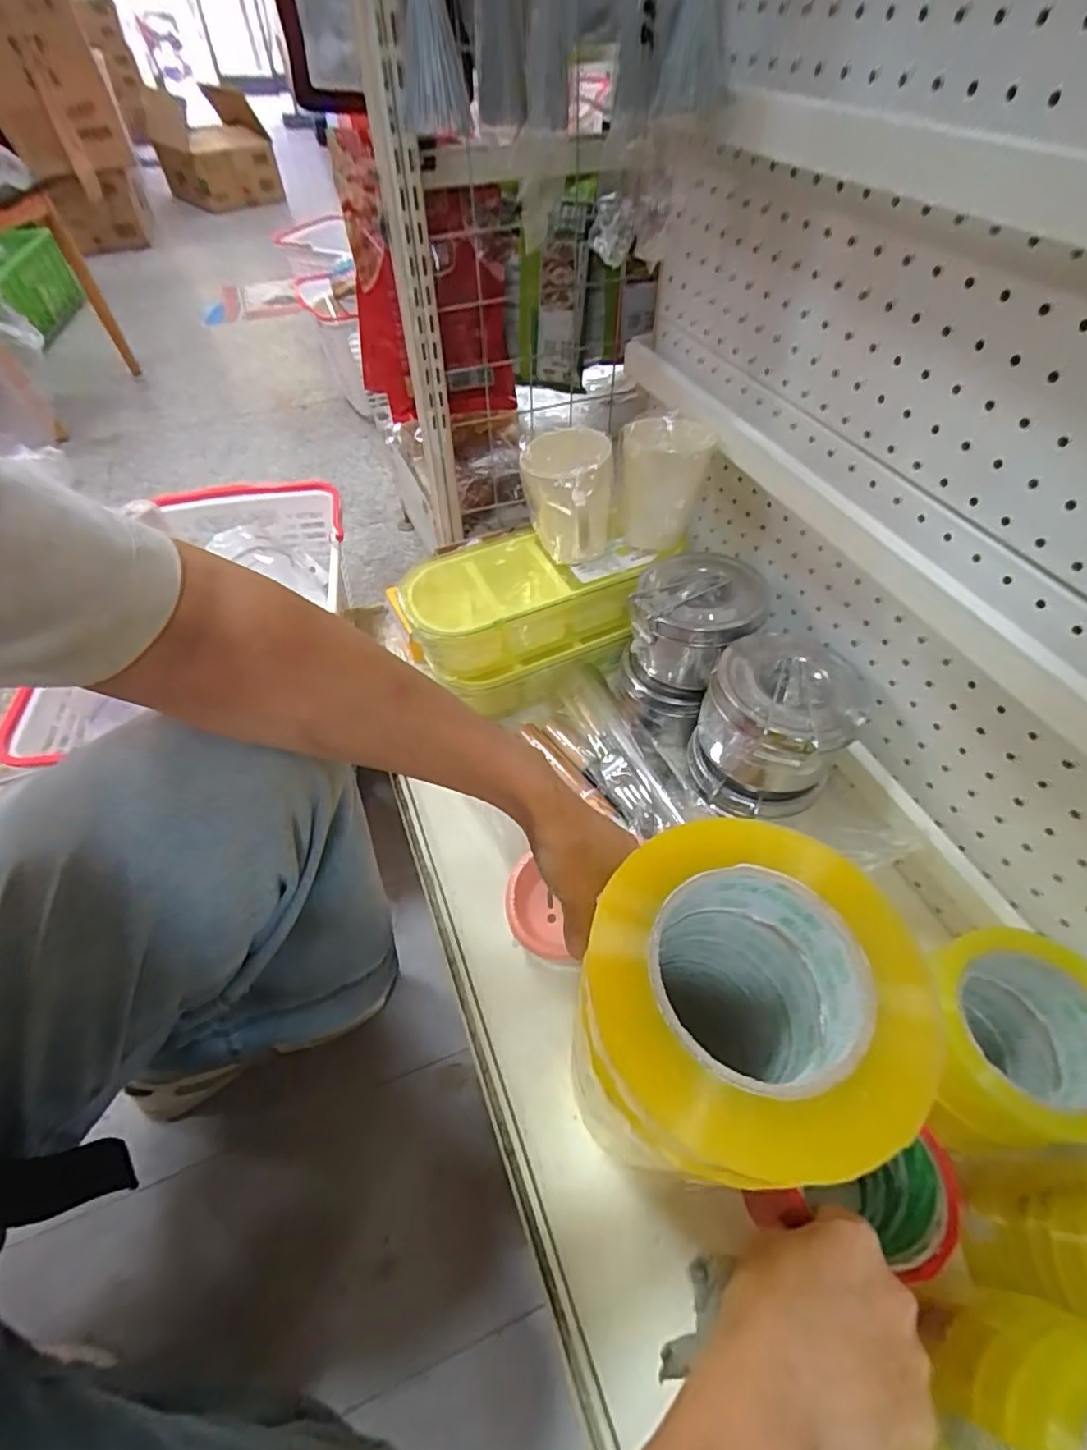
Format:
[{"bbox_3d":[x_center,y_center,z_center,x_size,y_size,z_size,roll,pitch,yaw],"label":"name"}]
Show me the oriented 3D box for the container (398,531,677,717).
[{"bbox_3d":[-0.003,-0.114,0.631,0.274,0.126,0.131,-11,53,-7],"label":"container"}]

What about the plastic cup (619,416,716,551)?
[{"bbox_3d":[0.116,-0.236,0.570,0.077,0.105,0.072,-1,53,1],"label":"plastic cup"}]

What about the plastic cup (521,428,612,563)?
[{"bbox_3d":[0.022,-0.208,0.548,0.080,0.119,0.084,-1,53,1],"label":"plastic cup"}]

